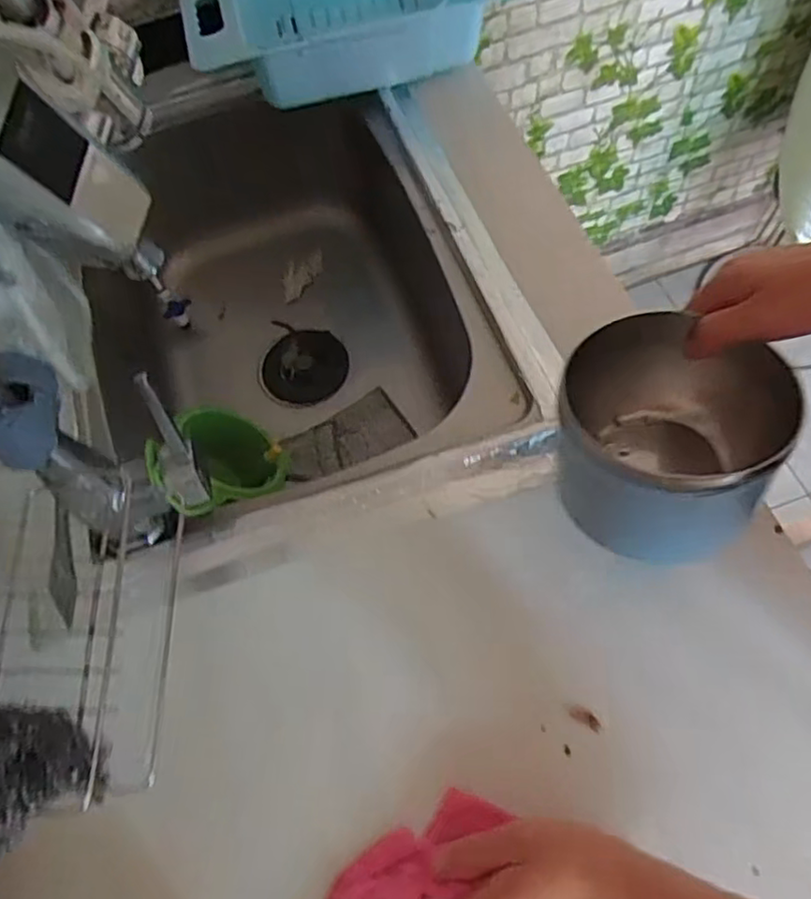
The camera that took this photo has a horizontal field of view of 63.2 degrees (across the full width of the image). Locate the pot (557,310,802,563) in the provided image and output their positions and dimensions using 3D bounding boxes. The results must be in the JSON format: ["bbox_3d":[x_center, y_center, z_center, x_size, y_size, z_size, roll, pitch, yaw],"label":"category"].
[{"bbox_3d":[0.159,-0.014,0.417,0.123,0.106,0.129,-1,64,2],"label":"pot"}]

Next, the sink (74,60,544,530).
[{"bbox_3d":[-0.134,-0.118,0.730,0.365,0.260,0.518,-19,64,-5],"label":"sink"}]

